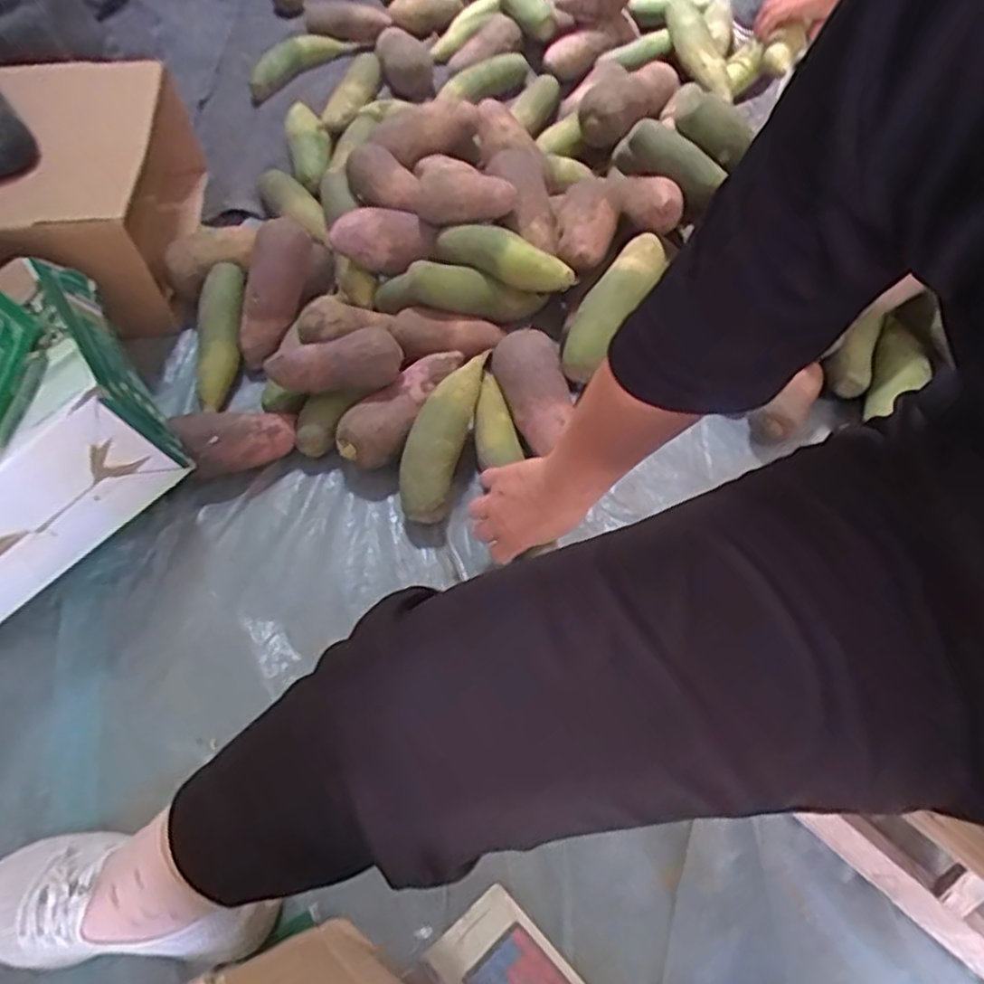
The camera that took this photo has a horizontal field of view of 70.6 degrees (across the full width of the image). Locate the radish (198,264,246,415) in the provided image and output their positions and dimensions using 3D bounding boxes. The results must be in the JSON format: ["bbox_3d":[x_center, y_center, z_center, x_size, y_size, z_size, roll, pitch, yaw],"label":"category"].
[{"bbox_3d":[-0.336,-0.186,0.853,0.056,0.062,0.209,-4,58,-1],"label":"radish"}]

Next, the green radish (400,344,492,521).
[{"bbox_3d":[-0.055,-0.064,0.744,0.057,0.049,0.193,9,59,8],"label":"green radish"}]

